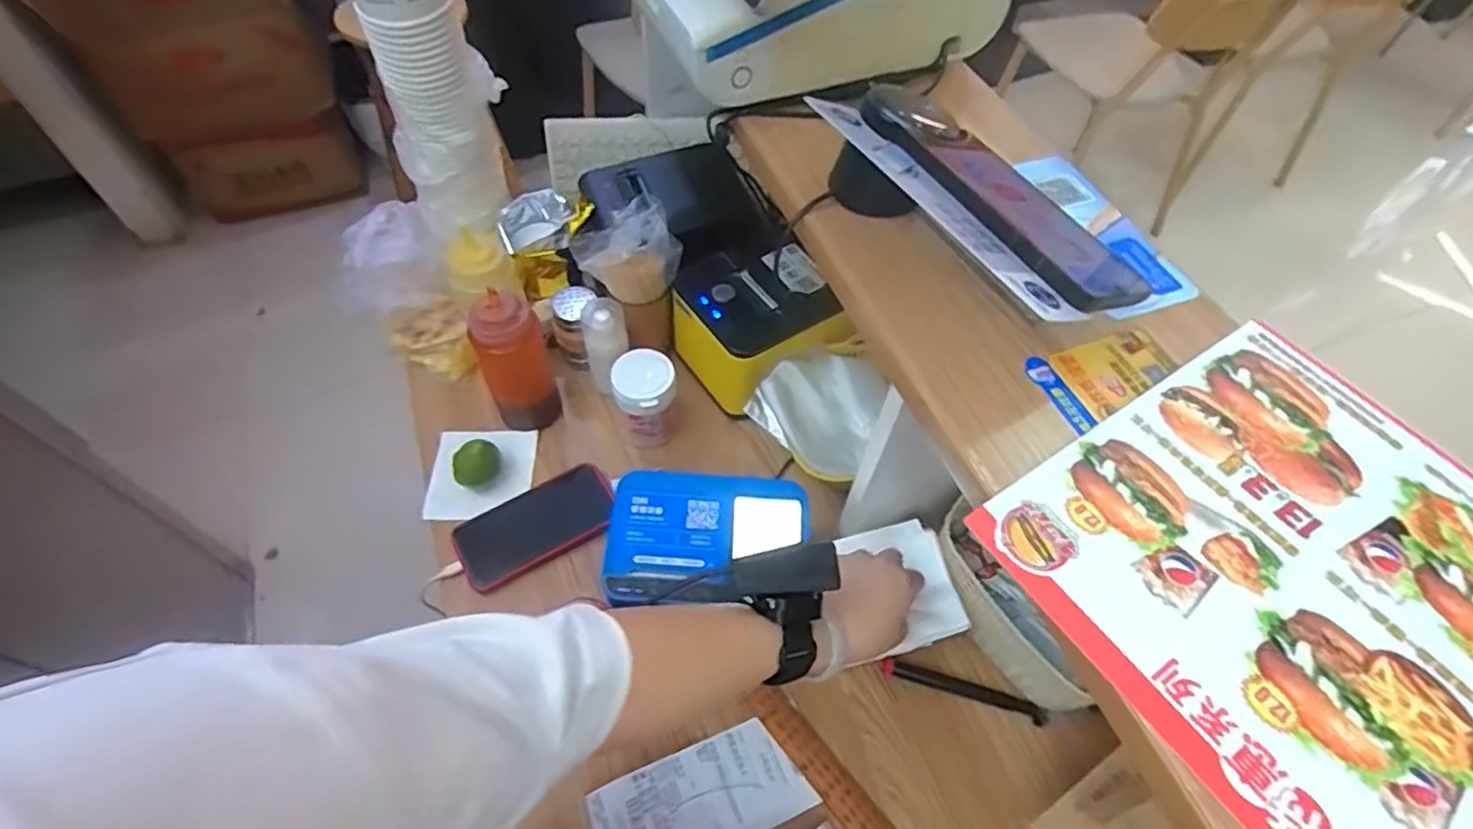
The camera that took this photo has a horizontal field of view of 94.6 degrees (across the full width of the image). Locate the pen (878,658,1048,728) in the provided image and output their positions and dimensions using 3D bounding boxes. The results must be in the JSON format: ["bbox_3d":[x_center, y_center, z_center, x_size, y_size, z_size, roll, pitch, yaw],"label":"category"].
[{"bbox_3d":[0.198,0.241,0.595,0.142,0.011,0.013,17,54,8],"label":"pen"}]

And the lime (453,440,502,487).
[{"bbox_3d":[-0.268,0.052,0.701,0.047,0.035,0.037,-26,61,-19],"label":"lime"}]

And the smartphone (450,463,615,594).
[{"bbox_3d":[-0.201,0.113,0.687,0.157,0.017,0.079,-28,71,-9],"label":"smartphone"}]

